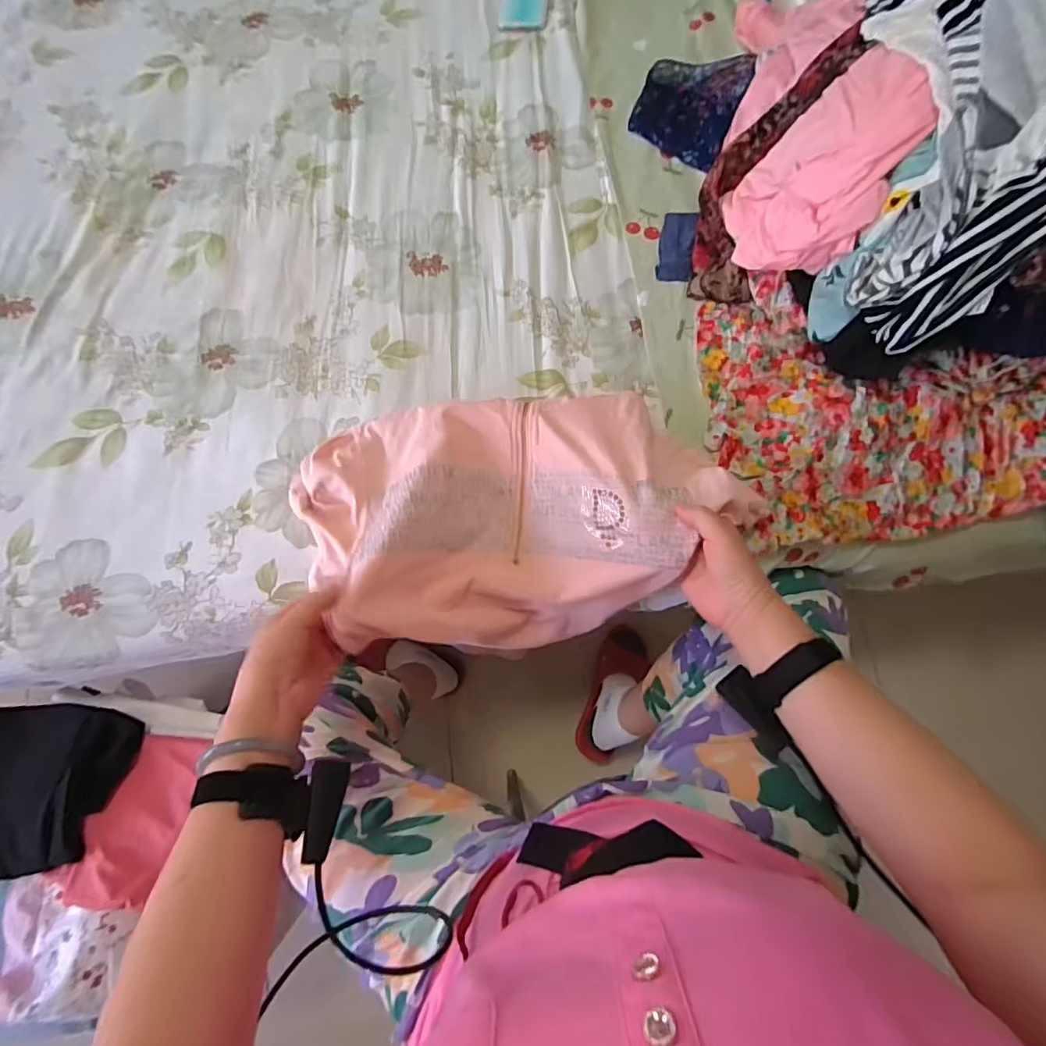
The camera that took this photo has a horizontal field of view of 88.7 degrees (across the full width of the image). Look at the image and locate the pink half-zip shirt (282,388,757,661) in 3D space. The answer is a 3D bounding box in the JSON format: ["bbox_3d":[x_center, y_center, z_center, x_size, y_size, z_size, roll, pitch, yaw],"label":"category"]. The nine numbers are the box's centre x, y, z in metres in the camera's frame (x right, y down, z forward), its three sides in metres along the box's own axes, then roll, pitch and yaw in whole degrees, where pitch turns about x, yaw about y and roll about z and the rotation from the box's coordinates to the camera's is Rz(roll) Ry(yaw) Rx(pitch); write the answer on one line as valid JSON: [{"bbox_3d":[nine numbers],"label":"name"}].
[{"bbox_3d":[-0.012,-0.008,0.583,0.422,0.161,0.247,-12,73,-2],"label":"pink half-zip shirt"}]

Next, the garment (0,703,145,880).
[{"bbox_3d":[-0.619,0.330,0.658,0.282,0.032,0.194,-4,73,1],"label":"garment"}]

